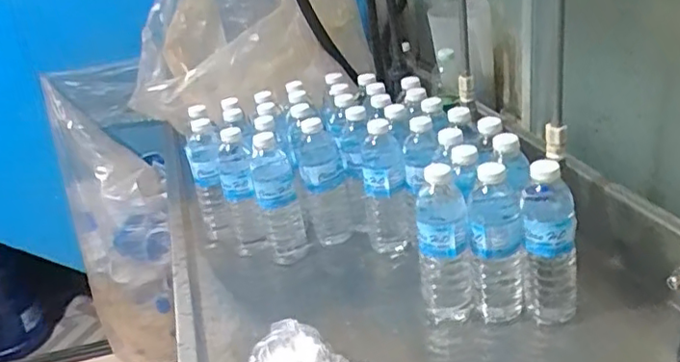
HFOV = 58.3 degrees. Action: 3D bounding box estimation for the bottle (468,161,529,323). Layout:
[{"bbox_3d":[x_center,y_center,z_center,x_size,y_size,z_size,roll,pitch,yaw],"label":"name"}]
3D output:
[{"bbox_3d":[0.193,0.076,0.743,0.066,0.206,0.068,-1,27,13],"label":"bottle"}]

